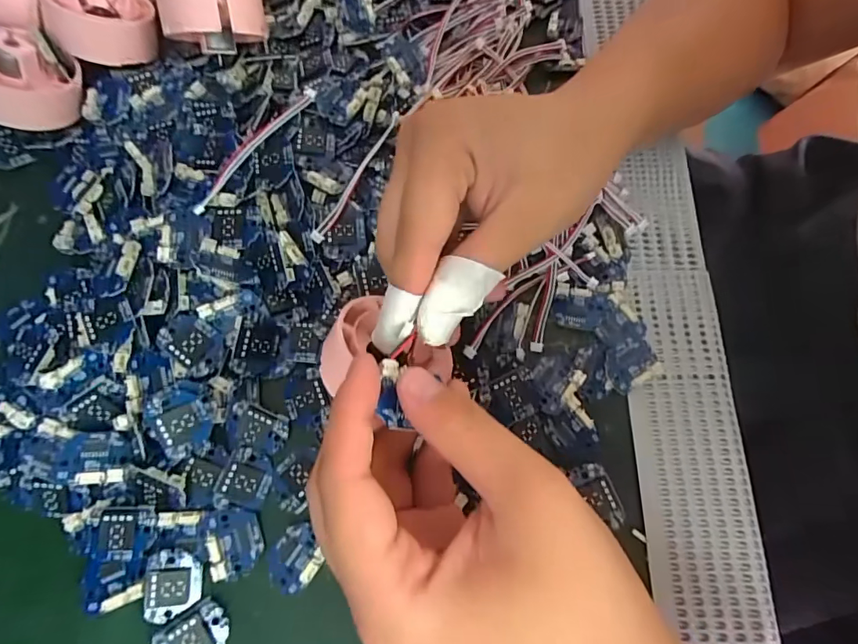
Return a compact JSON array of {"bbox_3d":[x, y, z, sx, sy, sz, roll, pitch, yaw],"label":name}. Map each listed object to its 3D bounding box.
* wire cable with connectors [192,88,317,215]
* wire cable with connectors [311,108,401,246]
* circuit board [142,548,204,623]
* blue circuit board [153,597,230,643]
[{"bbox_3d":[-0.089,-0.089,0.239,0.009,0.009,0.088,35,76,11],"label":"wire cable with connectors"},{"bbox_3d":[-0.036,-0.078,0.244,0.008,0.010,0.088,26,74,8],"label":"wire cable with connectors"},{"bbox_3d":[-0.110,0.112,0.197,0.023,0.004,0.028,-3,72,-1],"label":"circuit board"},{"bbox_3d":[-0.099,0.133,0.195,0.028,0.007,0.022,-32,75,-9],"label":"blue circuit board"}]

